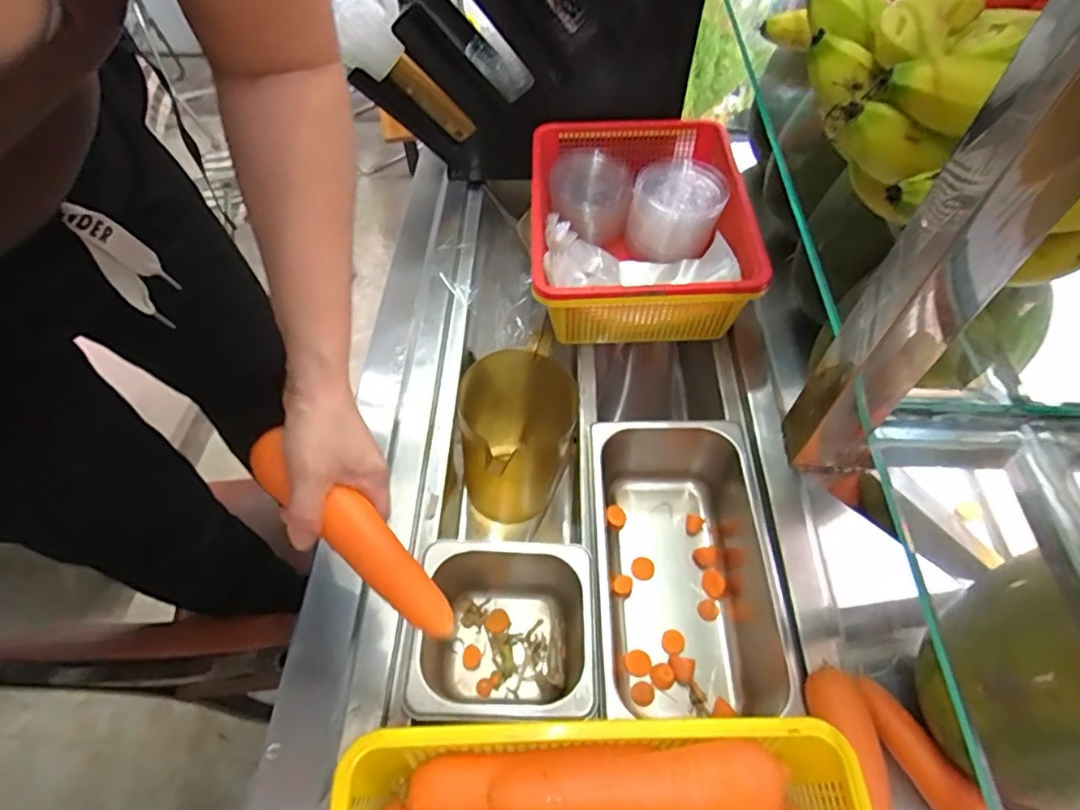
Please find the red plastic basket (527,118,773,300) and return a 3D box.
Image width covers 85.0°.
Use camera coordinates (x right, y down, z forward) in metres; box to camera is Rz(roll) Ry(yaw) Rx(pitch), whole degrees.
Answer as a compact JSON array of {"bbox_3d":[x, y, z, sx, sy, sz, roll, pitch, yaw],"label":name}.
[{"bbox_3d":[0.127,-0.238,0.795,0.274,0.107,0.344,-1,55,0],"label":"red plastic basket"}]

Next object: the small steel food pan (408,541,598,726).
[{"bbox_3d":[-0.033,0.228,0.596,0.172,0.094,0.170,-6,55,-3],"label":"small steel food pan"}]

